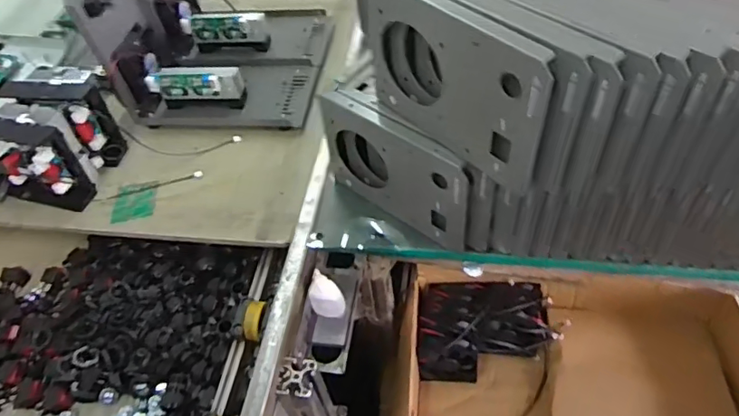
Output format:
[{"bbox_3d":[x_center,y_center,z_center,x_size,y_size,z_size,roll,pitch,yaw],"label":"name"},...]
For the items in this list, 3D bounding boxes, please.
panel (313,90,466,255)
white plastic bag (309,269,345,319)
[{"bbox_3d":[0.029,-0.046,0.643,0.206,0.153,0.025,33,61,28],"label":"panel"},{"bbox_3d":[-0.054,0.111,0.689,0.040,0.079,0.025,-14,51,-6],"label":"white plastic bag"}]

